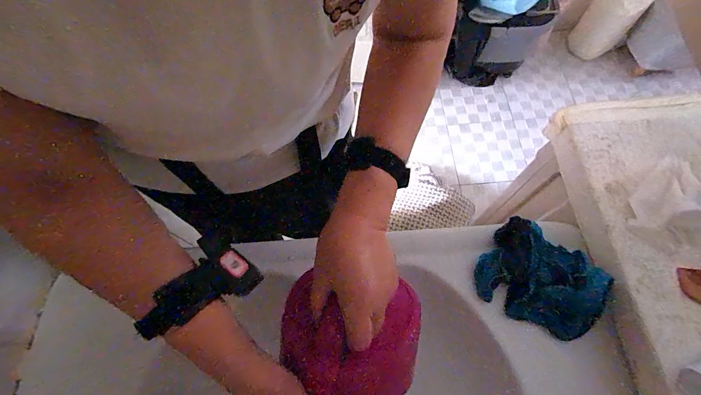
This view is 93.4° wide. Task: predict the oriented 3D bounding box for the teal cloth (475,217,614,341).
[{"bbox_3d":[0.253,0.107,0.446,0.144,0.060,0.118,29,72,14],"label":"teal cloth"}]

